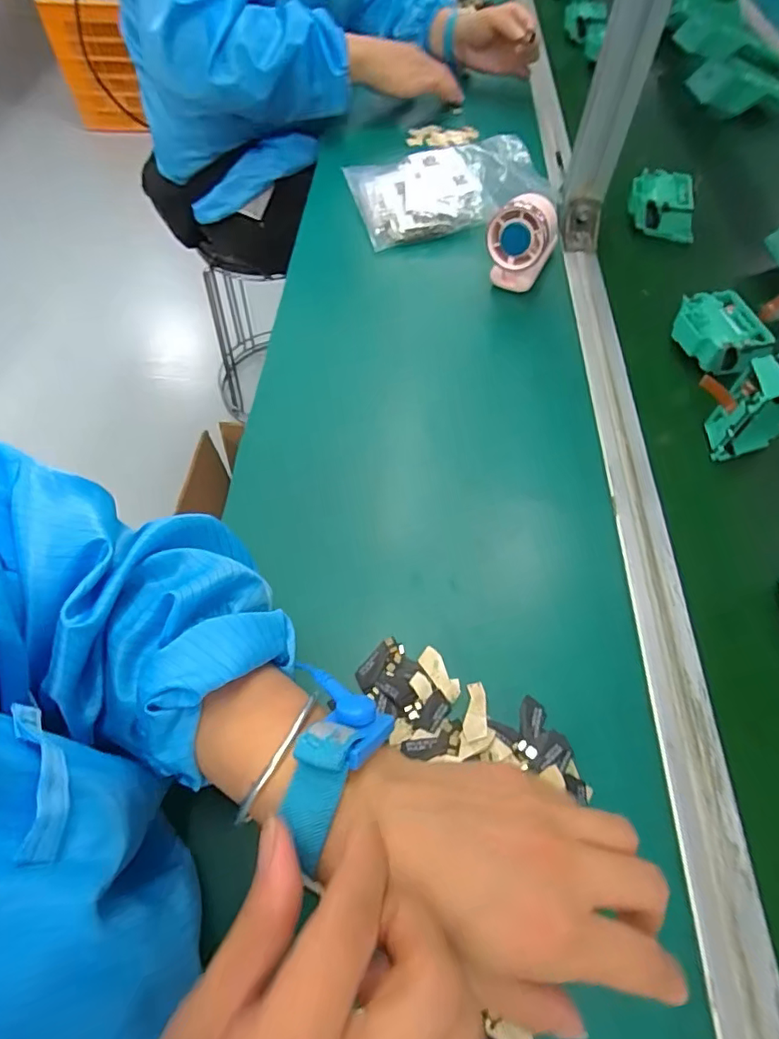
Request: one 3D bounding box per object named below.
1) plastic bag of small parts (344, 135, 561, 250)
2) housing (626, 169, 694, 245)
[{"bbox_3d":[0.074,-0.392,0.641,0.228,0.040,0.138,-17,62,-5],"label":"plastic bag of small parts"},{"bbox_3d":[0.323,-0.372,0.640,0.082,0.042,0.068,17,64,13],"label":"housing"}]

